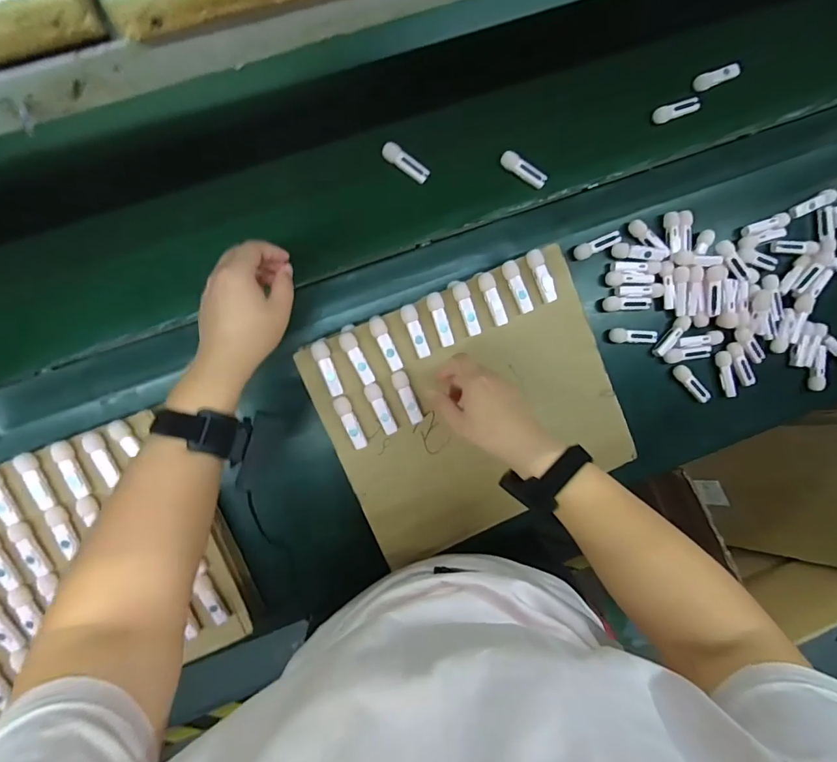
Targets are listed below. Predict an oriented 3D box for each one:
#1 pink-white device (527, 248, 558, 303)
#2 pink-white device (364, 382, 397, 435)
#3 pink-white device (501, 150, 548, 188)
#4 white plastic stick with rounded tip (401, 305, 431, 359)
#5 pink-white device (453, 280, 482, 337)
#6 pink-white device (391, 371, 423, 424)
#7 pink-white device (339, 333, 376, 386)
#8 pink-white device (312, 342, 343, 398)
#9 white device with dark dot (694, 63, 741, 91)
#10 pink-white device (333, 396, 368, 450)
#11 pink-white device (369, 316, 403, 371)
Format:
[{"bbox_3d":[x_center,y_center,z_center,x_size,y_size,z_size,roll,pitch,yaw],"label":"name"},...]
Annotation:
[{"bbox_3d":[0.151,-0.128,0.551,0.020,0.008,0.066,-24,93,-5],"label":"pink-white device"},{"bbox_3d":[-0.044,0.033,0.536,0.019,0.012,0.064,-23,93,-5],"label":"pink-white device"},{"bbox_3d":[0.138,-0.278,0.600,0.065,0.022,0.020,27,88,-6],"label":"pink-white device"},{"bbox_3d":[-0.003,-0.058,0.538,0.018,0.004,0.064,-20,93,-5],"label":"white plastic stick with rounded tip"},{"bbox_3d":[0.059,-0.087,0.544,0.020,0.008,0.066,-17,92,-5],"label":"pink-white device"},{"bbox_3d":[-0.013,0.019,0.547,0.019,0.012,0.066,-24,93,-5],"label":"pink-white device"},{"bbox_3d":[-0.072,-0.027,0.534,0.018,0.008,0.066,-29,93,-5],"label":"pink-white device"},{"bbox_3d":[-0.106,-0.014,0.529,0.019,0.007,0.066,-18,92,-5],"label":"pink-white device"},{"bbox_3d":[0.411,-0.418,0.625,0.068,0.014,0.021,-27,93,-5],"label":"white device with dark dot"},{"bbox_3d":[-0.080,0.050,0.539,0.019,0.014,0.066,-24,93,-5],"label":"pink-white device"},{"bbox_3d":[-0.038,-0.044,0.532,0.018,0.007,0.066,-23,93,-5],"label":"pink-white device"}]

